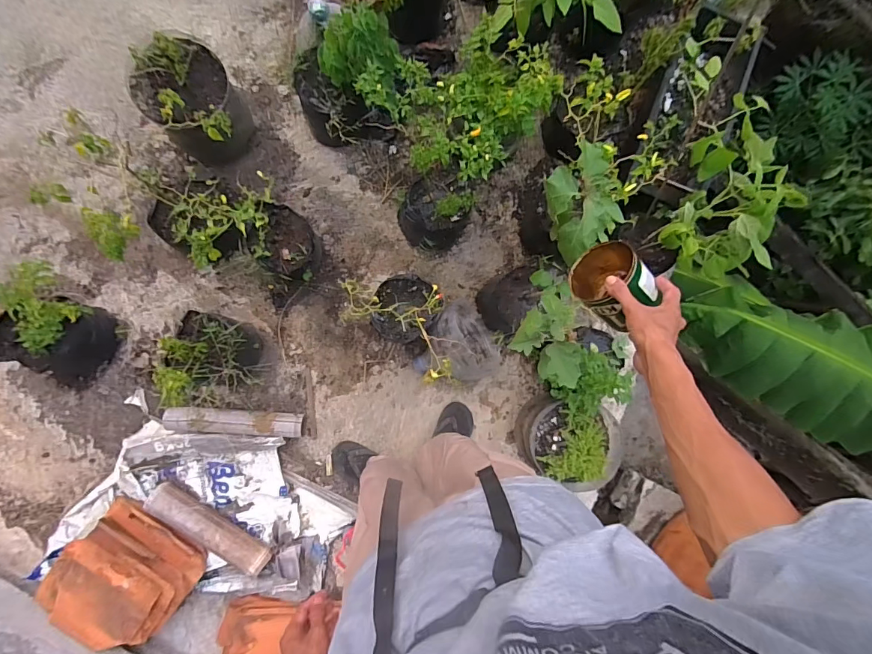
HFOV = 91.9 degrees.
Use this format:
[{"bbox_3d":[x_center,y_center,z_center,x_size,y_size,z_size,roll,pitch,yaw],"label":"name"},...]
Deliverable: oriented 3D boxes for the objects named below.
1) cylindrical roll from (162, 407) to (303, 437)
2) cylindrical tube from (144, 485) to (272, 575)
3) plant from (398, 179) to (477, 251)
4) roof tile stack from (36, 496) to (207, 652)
[{"bbox_3d":[-0.587,0.281,1.245,0.375,0.078,0.077,4,86,-6],"label":"cylindrical roll"},{"bbox_3d":[-0.643,0.570,1.201,0.375,0.096,0.081,34,83,-4],"label":"cylindrical tube"},{"bbox_3d":[0.004,-0.349,1.250,0.189,0.276,0.187,0,87,-7],"label":"plant"},{"bbox_3d":[-0.818,0.666,1.096,0.305,0.187,0.260,34,84,-3],"label":"roof tile stack"}]

